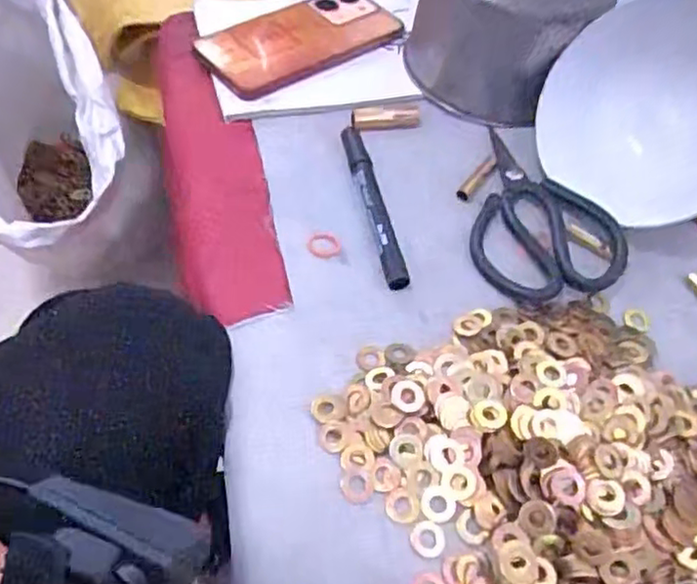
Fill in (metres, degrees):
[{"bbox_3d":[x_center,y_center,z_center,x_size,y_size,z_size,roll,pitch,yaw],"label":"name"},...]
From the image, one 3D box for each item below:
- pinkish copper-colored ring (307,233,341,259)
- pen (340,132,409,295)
[{"bbox_3d":[-0.016,-0.030,0.425,0.023,0.004,0.017,17,53,8],"label":"pinkish copper-colored ring"},{"bbox_3d":[0.015,-0.063,0.441,0.014,0.014,0.139,-7,53,-11],"label":"pen"}]

